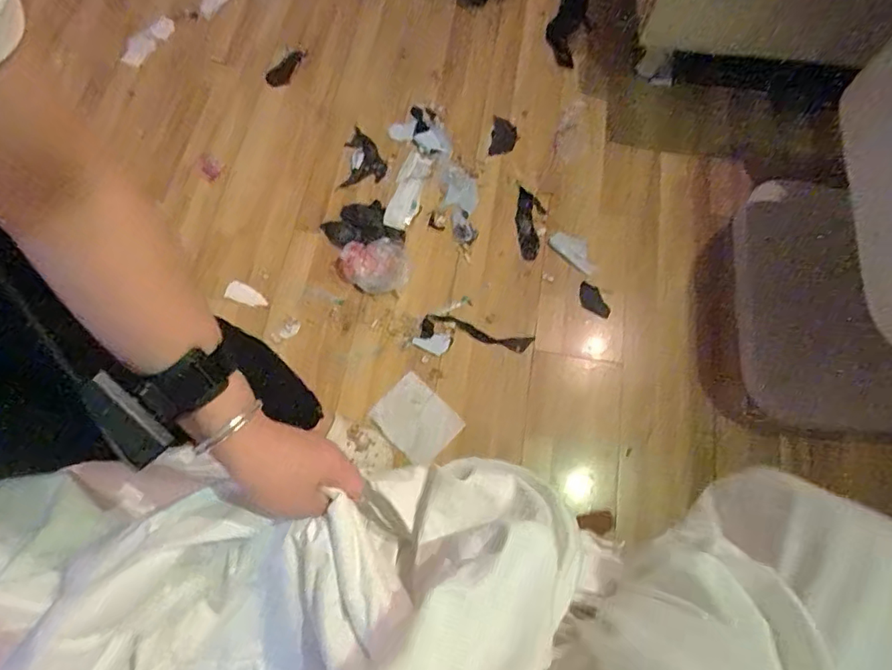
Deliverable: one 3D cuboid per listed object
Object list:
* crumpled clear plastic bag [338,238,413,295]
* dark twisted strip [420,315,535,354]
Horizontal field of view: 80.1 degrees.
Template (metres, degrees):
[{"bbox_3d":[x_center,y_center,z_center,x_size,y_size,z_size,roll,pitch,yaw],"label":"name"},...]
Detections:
[{"bbox_3d":[-0.166,-0.158,1.224,0.168,0.064,0.125,-17,70,-8],"label":"crumpled clear plastic bag"},{"bbox_3d":[0.073,-0.002,1.231,0.255,0.012,0.062,9,74,-3],"label":"dark twisted strip"}]

